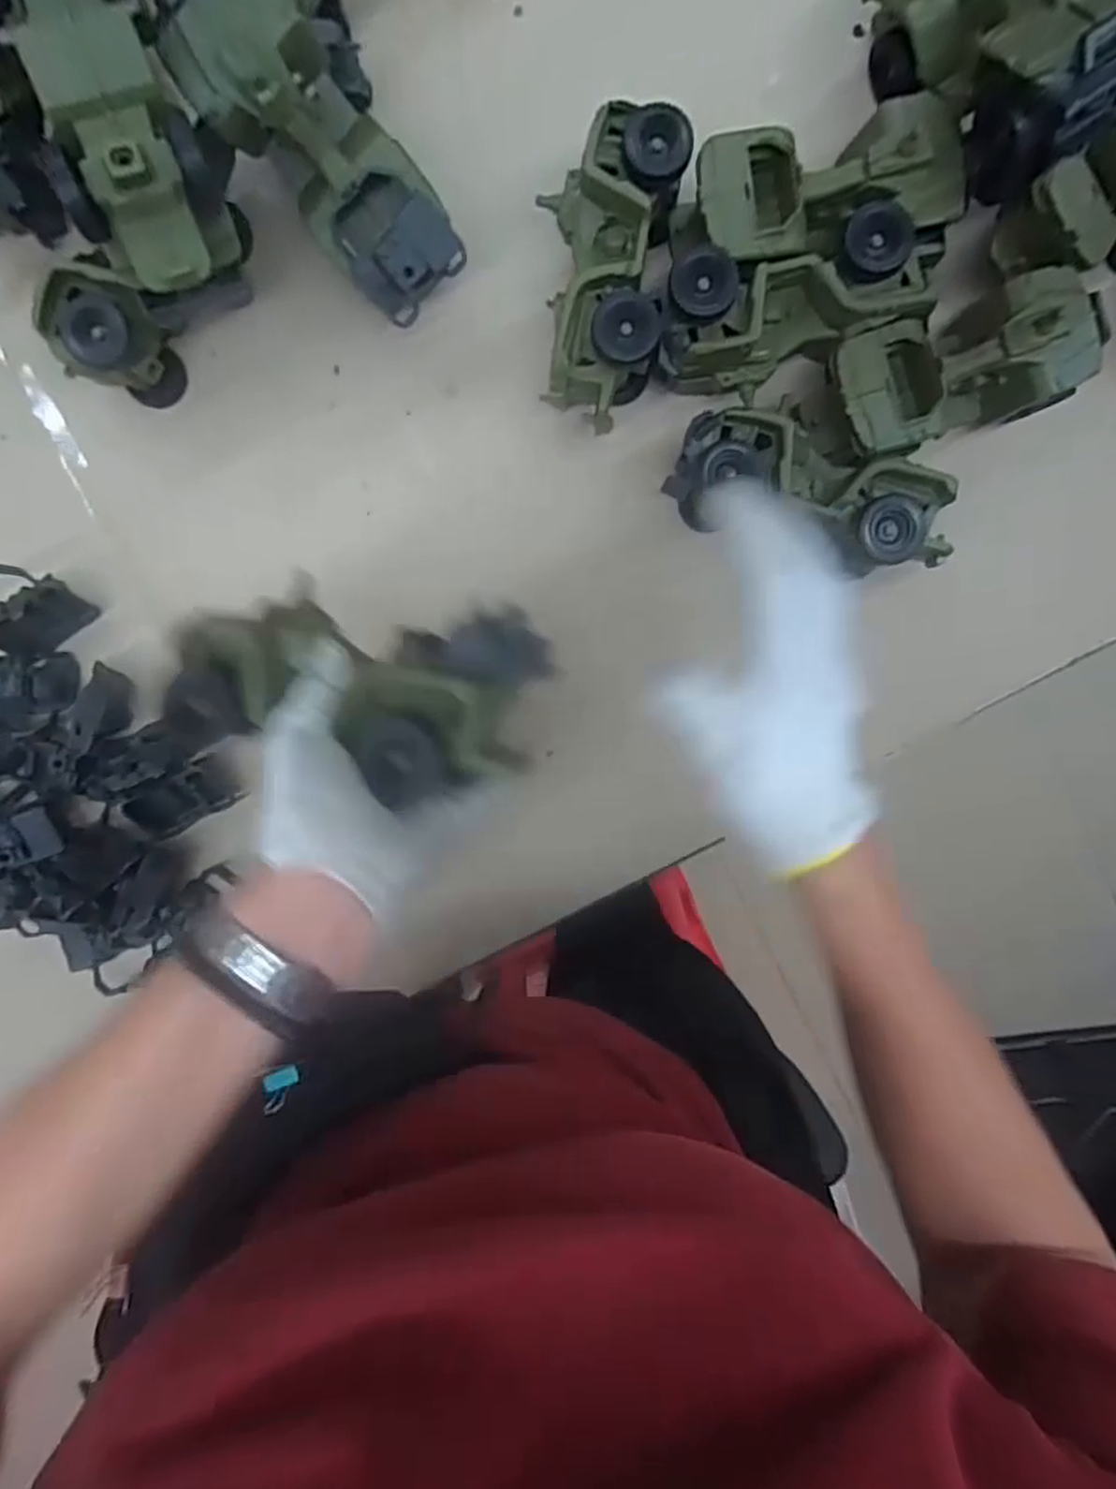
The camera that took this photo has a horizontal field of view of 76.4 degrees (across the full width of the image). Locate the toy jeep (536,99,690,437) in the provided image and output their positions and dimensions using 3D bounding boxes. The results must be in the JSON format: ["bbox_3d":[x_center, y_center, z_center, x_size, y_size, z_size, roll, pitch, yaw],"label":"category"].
[{"bbox_3d":[0.030,-0.320,0.488,0.089,0.077,0.191,8,96,-1],"label":"toy jeep"}]

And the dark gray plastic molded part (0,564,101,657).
[{"bbox_3d":[-0.392,-0.094,0.516,0.068,0.060,0.051,-41,94,4],"label":"dark gray plastic molded part"}]

